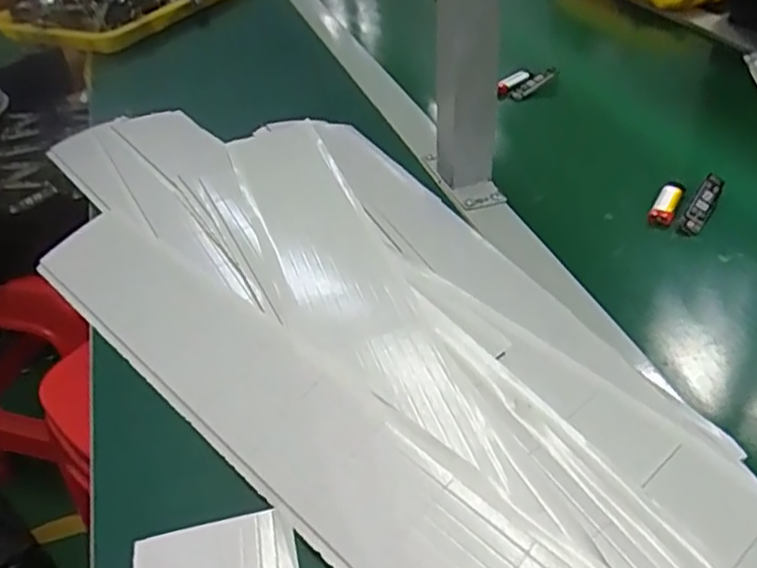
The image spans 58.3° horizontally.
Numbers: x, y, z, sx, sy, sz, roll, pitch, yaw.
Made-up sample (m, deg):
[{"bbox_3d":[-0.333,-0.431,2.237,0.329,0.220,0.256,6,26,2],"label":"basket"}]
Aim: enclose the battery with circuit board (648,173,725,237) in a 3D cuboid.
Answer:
[{"bbox_3d":[0.249,-0.067,0.552,0.043,0.021,0.066,21,45,27],"label":"battery with circuit board"}]

